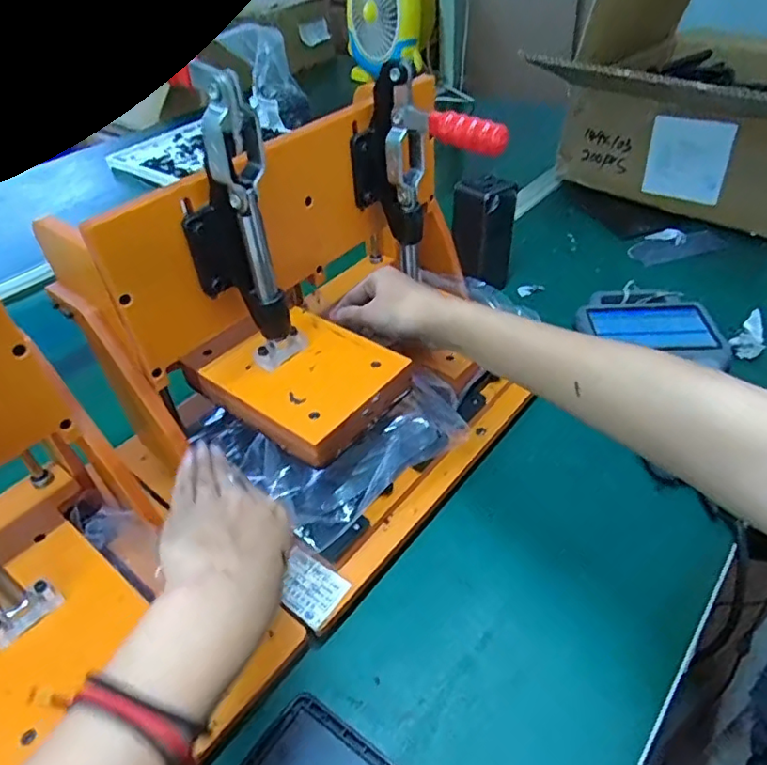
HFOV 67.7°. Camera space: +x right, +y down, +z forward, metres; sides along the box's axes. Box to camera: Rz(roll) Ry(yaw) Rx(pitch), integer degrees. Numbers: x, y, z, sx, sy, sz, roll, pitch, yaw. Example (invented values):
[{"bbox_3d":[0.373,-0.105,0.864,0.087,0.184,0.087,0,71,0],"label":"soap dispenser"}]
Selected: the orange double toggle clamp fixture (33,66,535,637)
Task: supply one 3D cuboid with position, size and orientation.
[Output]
[{"bbox_3d":[-0.026,-0.051,0.420,0.199,0.270,0.286,31,53,33],"label":"orange double toggle clamp fixture"}]

